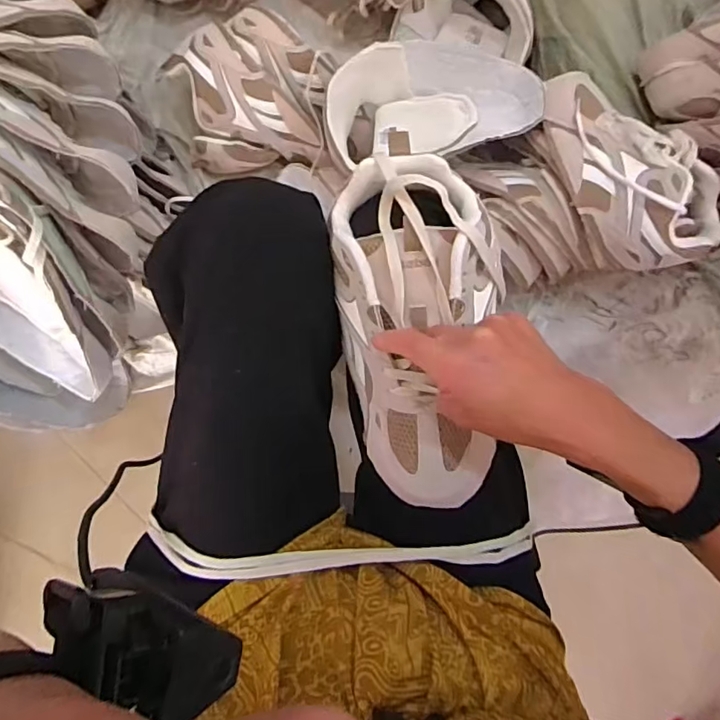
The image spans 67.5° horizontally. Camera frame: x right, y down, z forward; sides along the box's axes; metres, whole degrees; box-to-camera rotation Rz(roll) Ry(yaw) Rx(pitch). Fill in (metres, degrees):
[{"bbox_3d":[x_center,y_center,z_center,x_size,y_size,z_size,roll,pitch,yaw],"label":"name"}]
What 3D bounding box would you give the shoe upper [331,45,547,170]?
[{"bbox_3d":[0.084,-0.301,0.627,0.244,0.082,0.129,9,91,18],"label":"shoe upper"}]

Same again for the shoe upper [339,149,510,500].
[{"bbox_3d":[0.051,-0.019,0.391,0.121,0.067,0.242,-3,100,-4],"label":"shoe upper"}]

